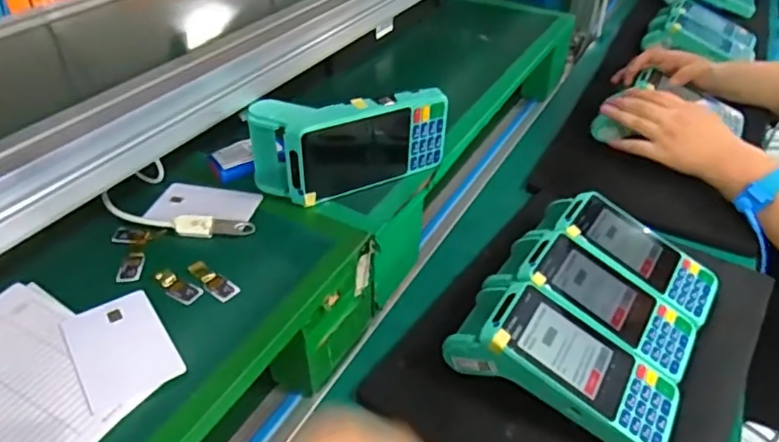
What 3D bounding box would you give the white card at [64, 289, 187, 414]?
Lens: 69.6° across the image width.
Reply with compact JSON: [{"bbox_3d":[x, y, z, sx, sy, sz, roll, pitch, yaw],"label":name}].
[{"bbox_3d":[-0.172,0.080,0.359,0.054,0.004,0.086,-23,45,-30],"label":"white card"}]

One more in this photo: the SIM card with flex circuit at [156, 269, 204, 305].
[{"bbox_3d":[-0.153,0.046,0.401,0.040,0.004,0.017,23,45,24],"label":"SIM card with flex circuit"}]

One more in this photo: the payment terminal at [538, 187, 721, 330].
[{"bbox_3d":[0.228,0.026,0.540,0.171,0.049,0.081,25,46,26],"label":"payment terminal"}]

